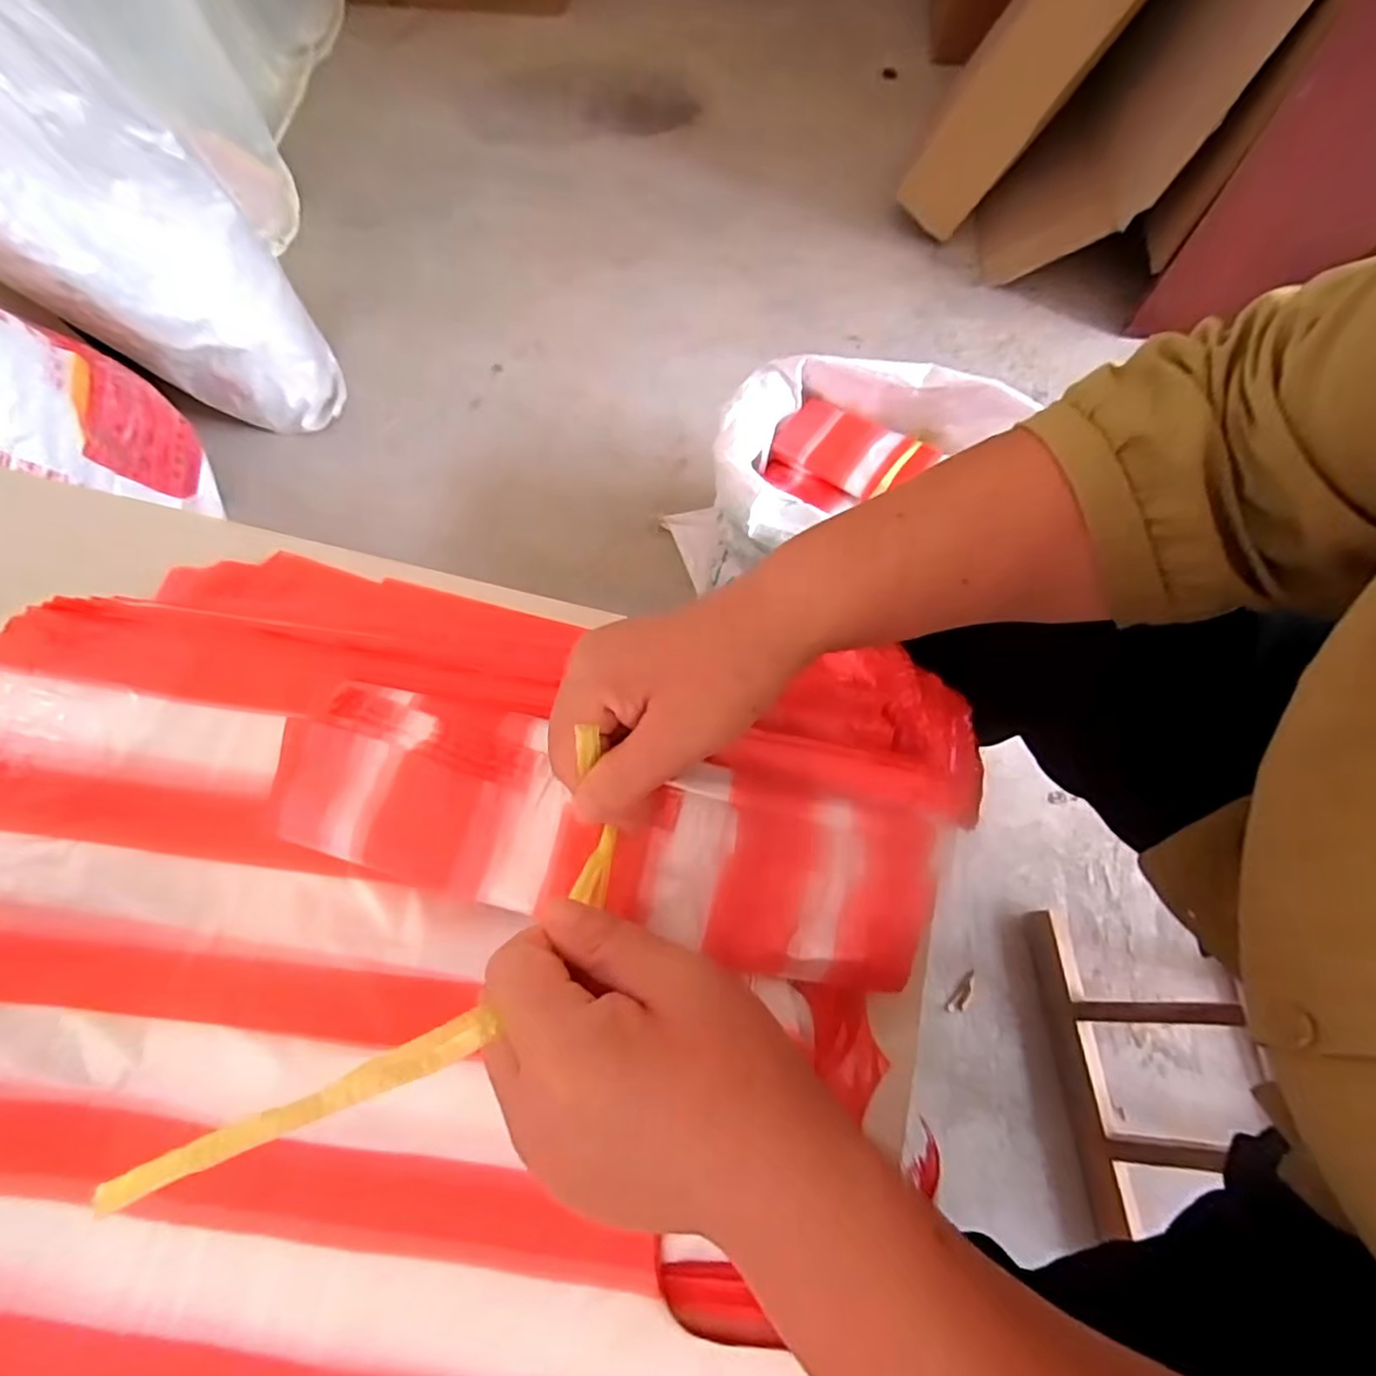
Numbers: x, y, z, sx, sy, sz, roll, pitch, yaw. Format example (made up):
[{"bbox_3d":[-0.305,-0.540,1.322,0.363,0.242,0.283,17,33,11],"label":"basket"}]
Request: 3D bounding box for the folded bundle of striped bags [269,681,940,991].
[{"bbox_3d":[-0.037,0.064,0.312,0.305,0.029,0.105,10,69,-1],"label":"folded bundle of striped bags"}]

